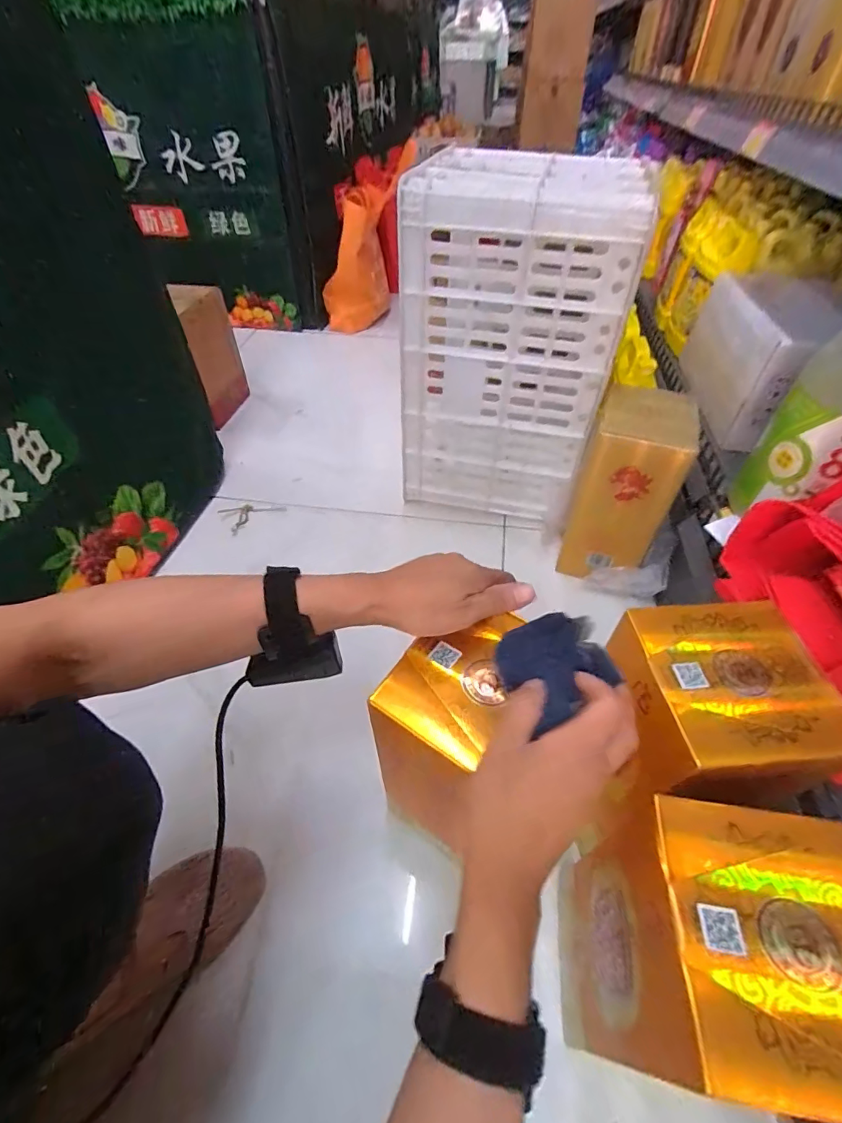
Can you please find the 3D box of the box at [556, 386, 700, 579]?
[{"bbox_3d":[0.310,-0.112,0.738,0.125,0.256,0.145,13,49,12],"label":"box"}]

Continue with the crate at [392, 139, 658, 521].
[{"bbox_3d":[0.146,-0.334,0.813,0.304,0.528,0.223,10,48,9],"label":"crate"}]

